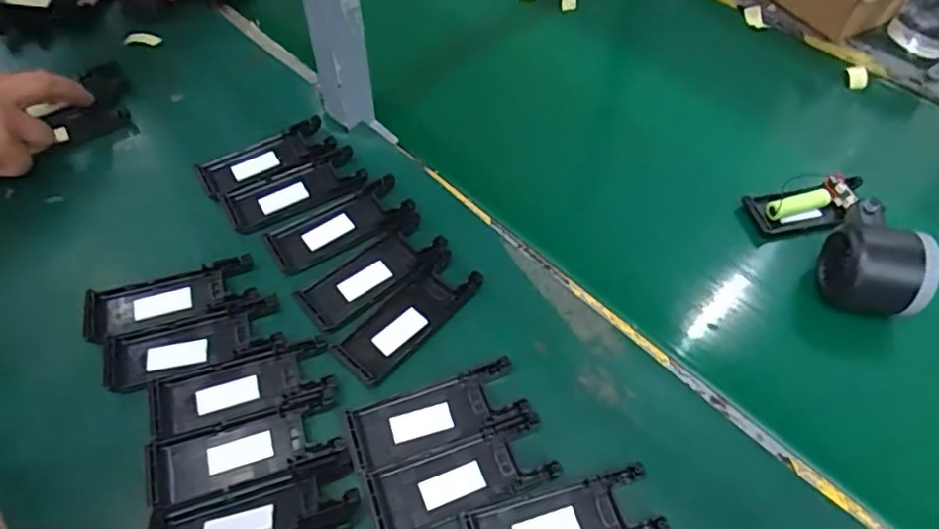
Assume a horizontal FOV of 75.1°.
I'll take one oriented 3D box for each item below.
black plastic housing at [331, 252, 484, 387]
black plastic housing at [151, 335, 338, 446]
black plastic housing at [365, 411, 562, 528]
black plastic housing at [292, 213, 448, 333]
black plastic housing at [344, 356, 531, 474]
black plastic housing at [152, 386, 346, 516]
[{"bbox_3d":[-0.039,0.033,0.396,0.040,0.011,0.100,38,61,22],"label":"black plastic housing"},{"bbox_3d":[-0.135,0.074,0.366,0.101,0.008,0.040,-15,57,-14],"label":"black plastic housing"},{"bbox_3d":[-0.004,0.117,0.340,0.100,0.011,0.038,-16,57,-14],"label":"black plastic housing"},{"bbox_3d":[-0.066,0.003,0.414,0.101,0.008,0.041,-34,63,-25],"label":"black plastic housing"},{"bbox_3d":[-0.019,0.088,0.359,0.102,0.011,0.037,-16,57,-15],"label":"black plastic housing"},{"bbox_3d":[-0.125,0.104,0.343,0.100,0.009,0.040,-15,57,-14],"label":"black plastic housing"}]

